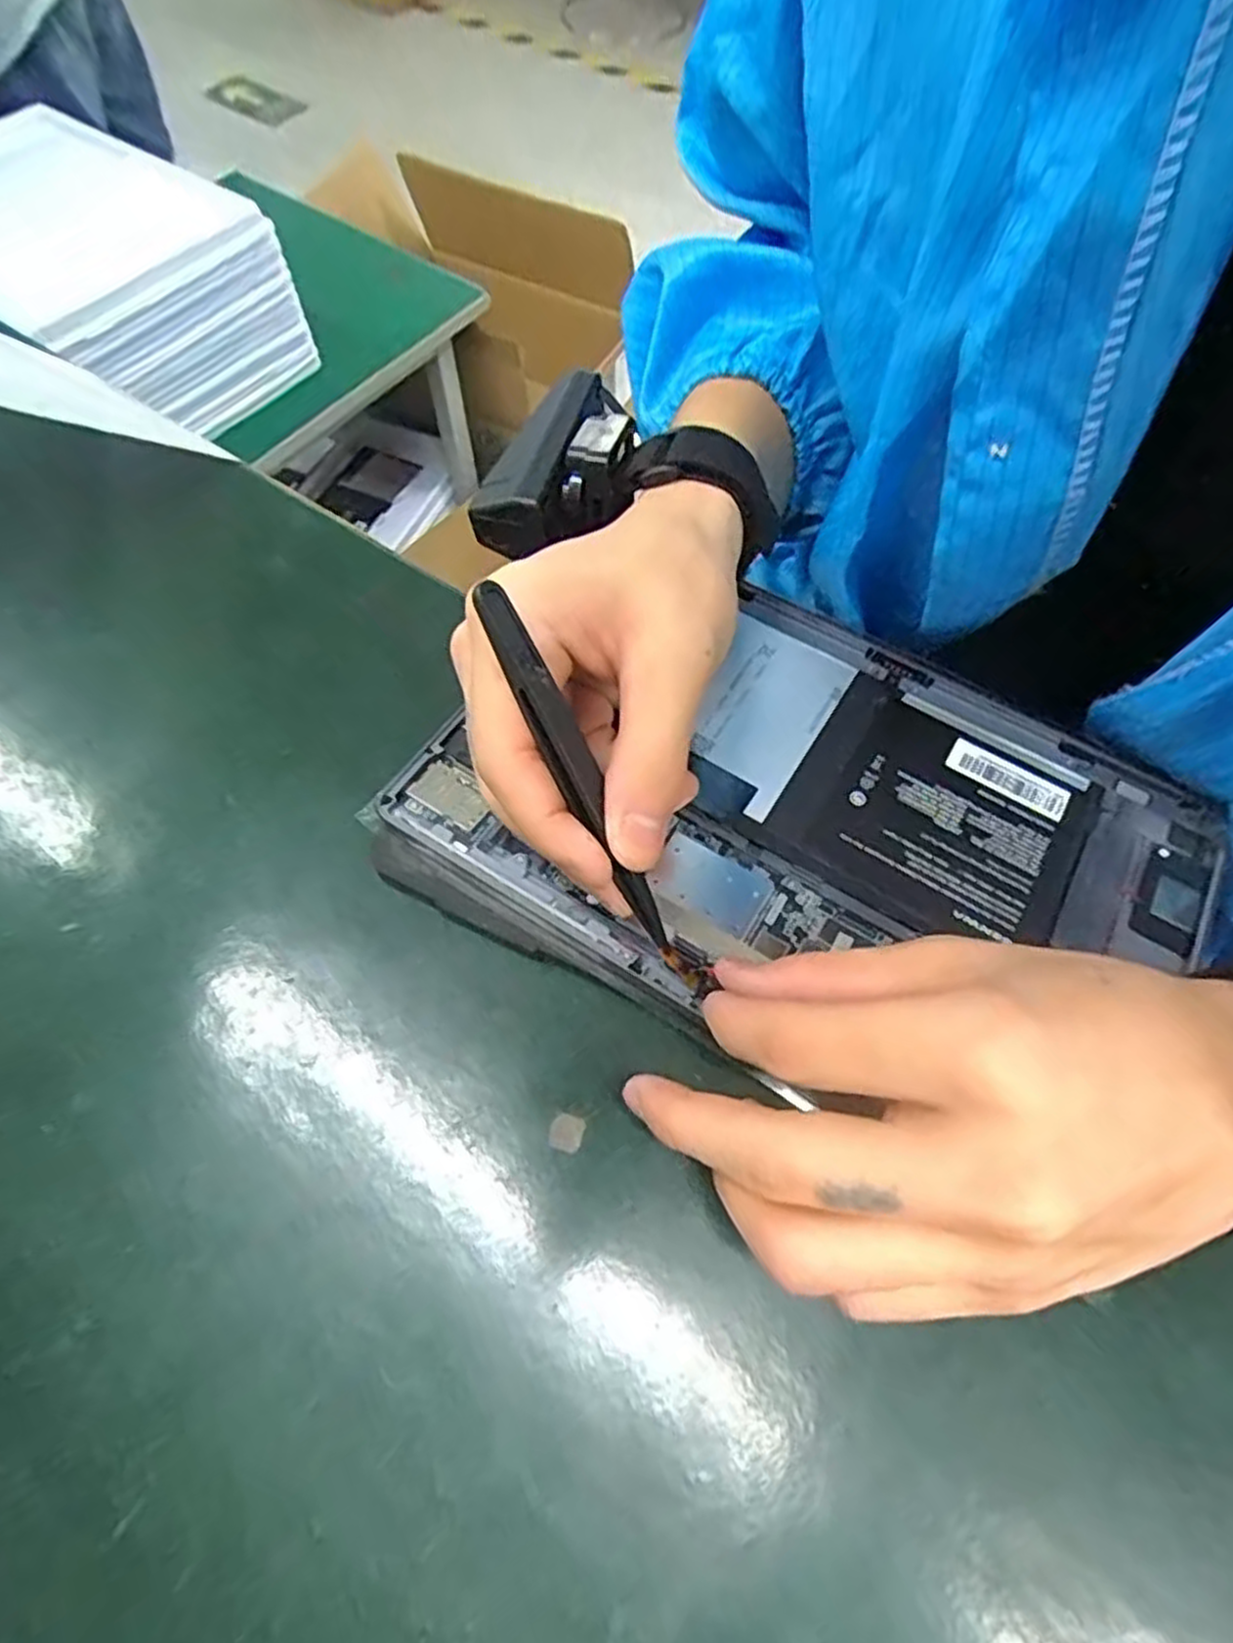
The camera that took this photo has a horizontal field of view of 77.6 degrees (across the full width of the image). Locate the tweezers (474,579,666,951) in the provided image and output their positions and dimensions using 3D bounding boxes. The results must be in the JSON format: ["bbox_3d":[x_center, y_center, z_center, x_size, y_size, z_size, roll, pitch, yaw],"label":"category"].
[{"bbox_3d":[-0.011,-0.014,0.210,0.011,0.006,0.106,-29,101,-14],"label":"tweezers"}]

